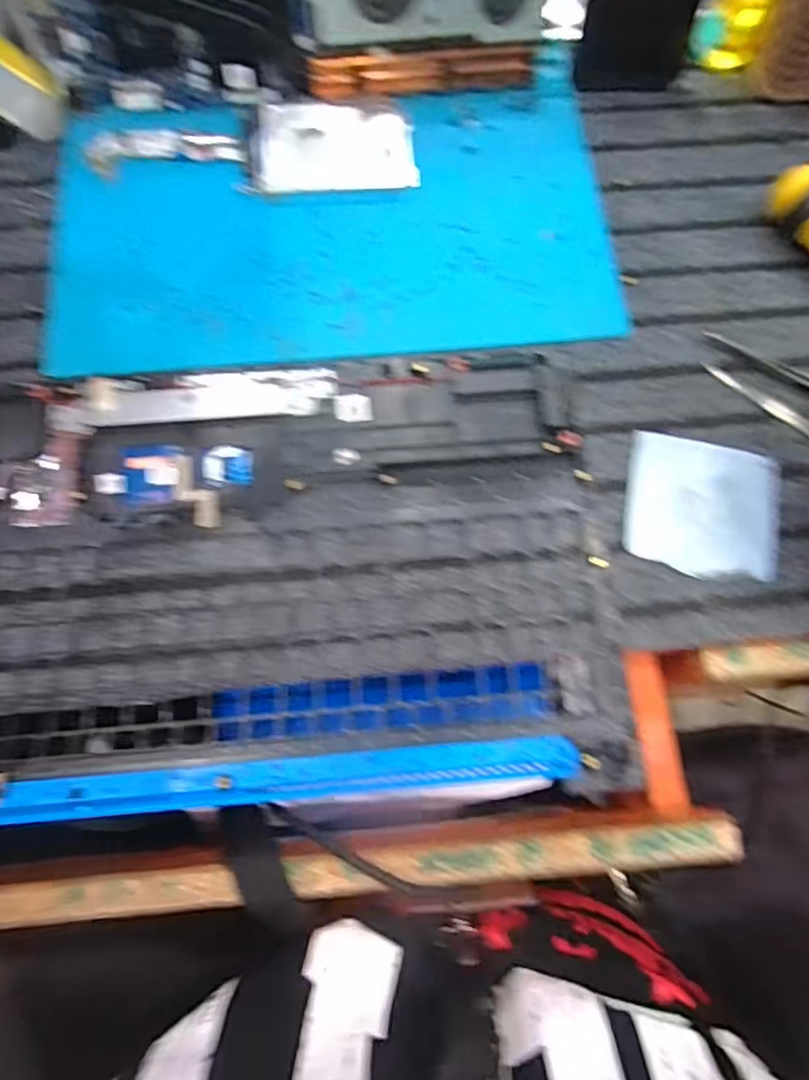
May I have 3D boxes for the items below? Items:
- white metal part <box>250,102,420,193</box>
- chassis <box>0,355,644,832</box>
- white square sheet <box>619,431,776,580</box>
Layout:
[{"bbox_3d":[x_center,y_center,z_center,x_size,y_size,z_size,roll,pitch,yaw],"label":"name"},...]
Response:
[{"bbox_3d":[-0.050,-0.263,0.414,0.108,0.007,0.073,-6,73,-2],"label":"white metal part"},{"bbox_3d":[-0.068,0.014,0.328,0.342,0.011,0.233,-3,73,-1],"label":"chassis"},{"bbox_3d":[0.165,-0.019,0.346,0.081,0.006,0.076,12,73,3],"label":"white square sheet"}]

